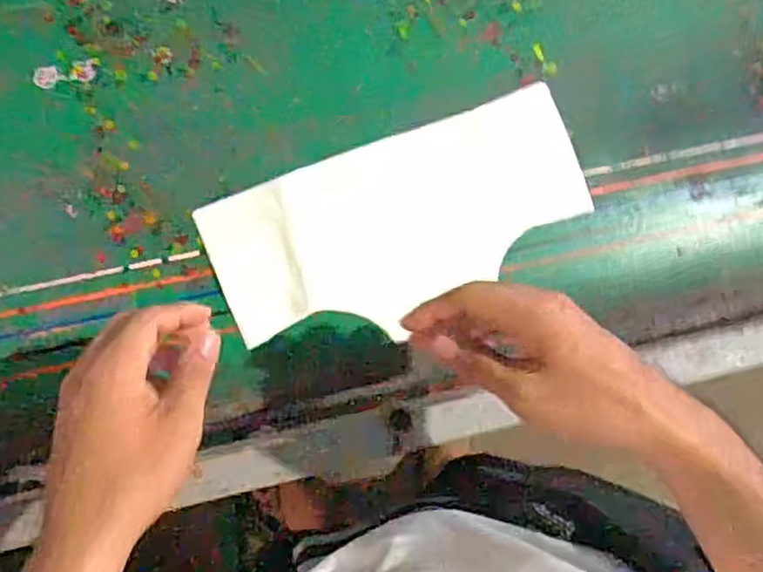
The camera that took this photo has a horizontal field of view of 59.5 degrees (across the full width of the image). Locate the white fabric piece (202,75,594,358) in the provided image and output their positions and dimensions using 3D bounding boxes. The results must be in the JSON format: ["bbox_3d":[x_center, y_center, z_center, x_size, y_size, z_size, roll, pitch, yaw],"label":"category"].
[{"bbox_3d":[0.018,-0.051,0.520,0.291,0.009,0.130,-22,90,-7],"label":"white fabric piece"}]

